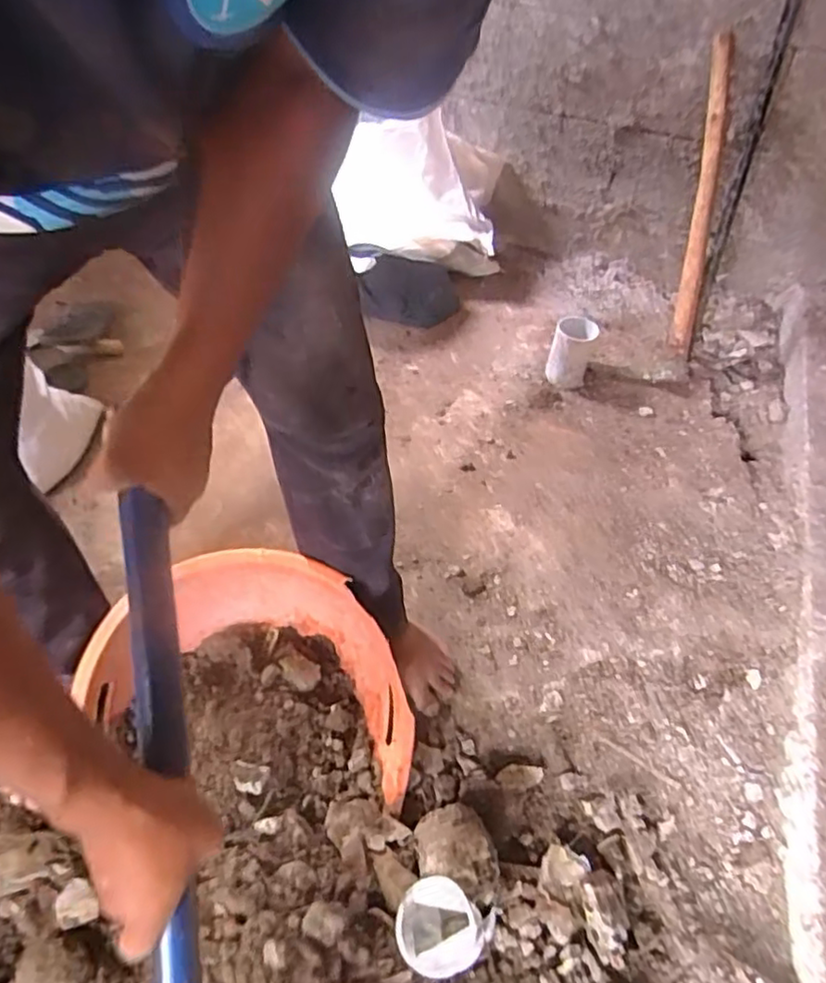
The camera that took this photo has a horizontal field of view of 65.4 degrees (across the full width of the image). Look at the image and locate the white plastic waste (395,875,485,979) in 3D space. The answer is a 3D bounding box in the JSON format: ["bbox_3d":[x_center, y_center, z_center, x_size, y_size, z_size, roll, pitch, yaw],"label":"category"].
[{"bbox_3d":[0.027,0.482,0.707,0.092,0.061,0.080,36,55,24],"label":"white plastic waste"}]

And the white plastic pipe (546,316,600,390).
[{"bbox_3d":[0.356,-0.319,1.440,0.095,0.121,0.086,14,49,8],"label":"white plastic pipe"}]

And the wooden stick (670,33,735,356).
[{"bbox_3d":[0.608,-0.600,1.348,0.054,0.611,0.049,1,15,-4],"label":"wooden stick"}]

